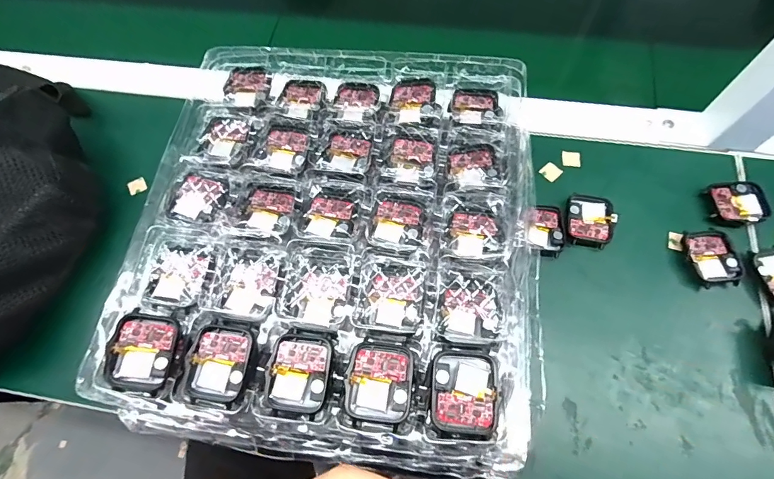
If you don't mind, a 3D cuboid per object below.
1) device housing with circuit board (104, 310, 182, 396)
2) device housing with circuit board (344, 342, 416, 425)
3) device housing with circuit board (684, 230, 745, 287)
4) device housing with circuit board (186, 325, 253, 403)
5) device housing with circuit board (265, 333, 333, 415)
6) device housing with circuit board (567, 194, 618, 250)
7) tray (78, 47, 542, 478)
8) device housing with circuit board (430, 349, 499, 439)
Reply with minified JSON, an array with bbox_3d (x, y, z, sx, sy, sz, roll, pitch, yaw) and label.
[{"bbox_3d":[-0.149,0.069,0.250,0.036,0.005,0.046,12,77,-9],"label":"device housing with circuit board"},{"bbox_3d":[-0.004,0.082,0.236,0.037,0.007,0.042,8,68,6],"label":"device housing with circuit board"},{"bbox_3d":[0.262,0.014,0.330,0.039,0.011,0.047,-6,67,0],"label":"device housing with circuit board"},{"bbox_3d":[-0.102,0.076,0.250,0.035,0.008,0.043,5,68,5],"label":"device housing with circuit board"},{"bbox_3d":[-0.052,0.080,0.244,0.036,0.009,0.043,7,68,6],"label":"device housing with circuit board"},{"bbox_3d":[0.172,-0.015,0.348,0.037,0.014,0.044,11,68,7],"label":"device housing with circuit board"},{"bbox_3d":[-0.037,-0.013,0.292,0.266,0.035,0.293,5,68,5],"label":"tray"},{"bbox_3d":[0.044,0.086,0.230,0.036,0.006,0.043,6,68,5],"label":"device housing with circuit board"}]

